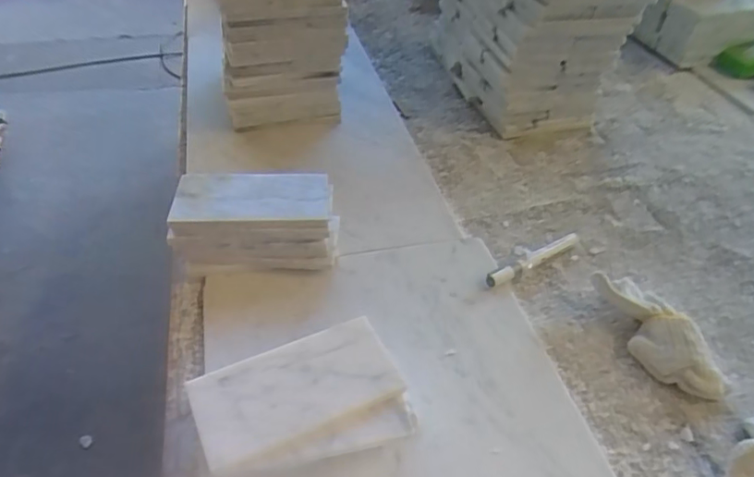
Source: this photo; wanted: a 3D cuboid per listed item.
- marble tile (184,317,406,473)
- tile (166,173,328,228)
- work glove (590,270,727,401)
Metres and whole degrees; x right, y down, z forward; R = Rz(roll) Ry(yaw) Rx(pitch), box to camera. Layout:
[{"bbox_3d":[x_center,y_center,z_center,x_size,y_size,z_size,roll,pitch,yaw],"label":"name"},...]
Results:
[{"bbox_3d":[-0.062,0.116,0.423,0.151,0.010,0.080,-16,48,-20],"label":"marble tile"},{"bbox_3d":[-0.130,-0.042,0.564,0.154,0.014,0.083,1,44,-3],"label":"tile"},{"bbox_3d":[0.260,0.086,0.511,0.049,0.045,0.142,-14,47,-18],"label":"work glove"}]

